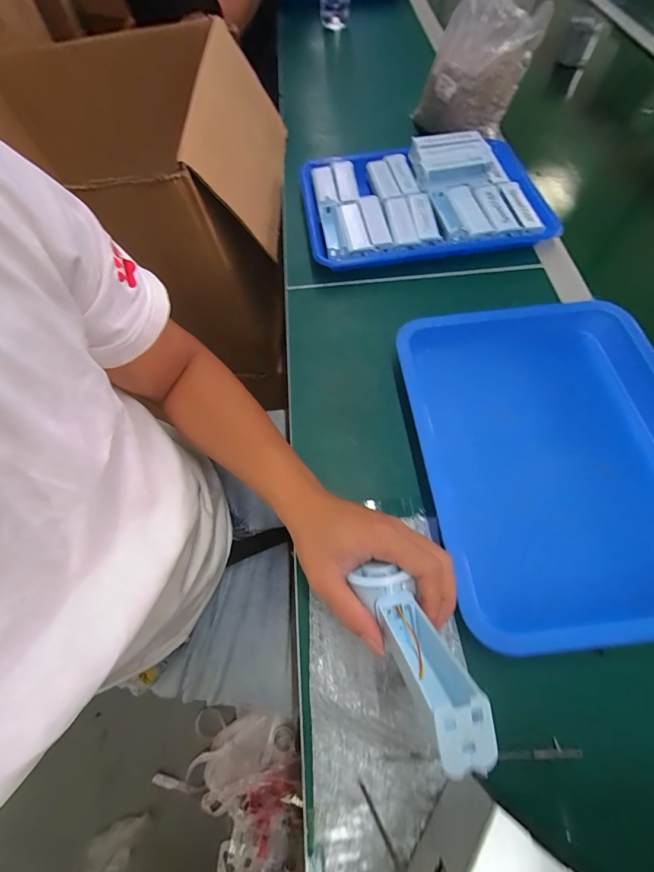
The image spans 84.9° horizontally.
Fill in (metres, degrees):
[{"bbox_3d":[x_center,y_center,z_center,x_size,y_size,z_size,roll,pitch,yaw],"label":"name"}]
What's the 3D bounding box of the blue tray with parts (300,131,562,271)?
[{"bbox_3d":[0.138,-0.352,0.526,0.333,0.055,0.240,-7,64,-2],"label":"blue tray with parts"}]

